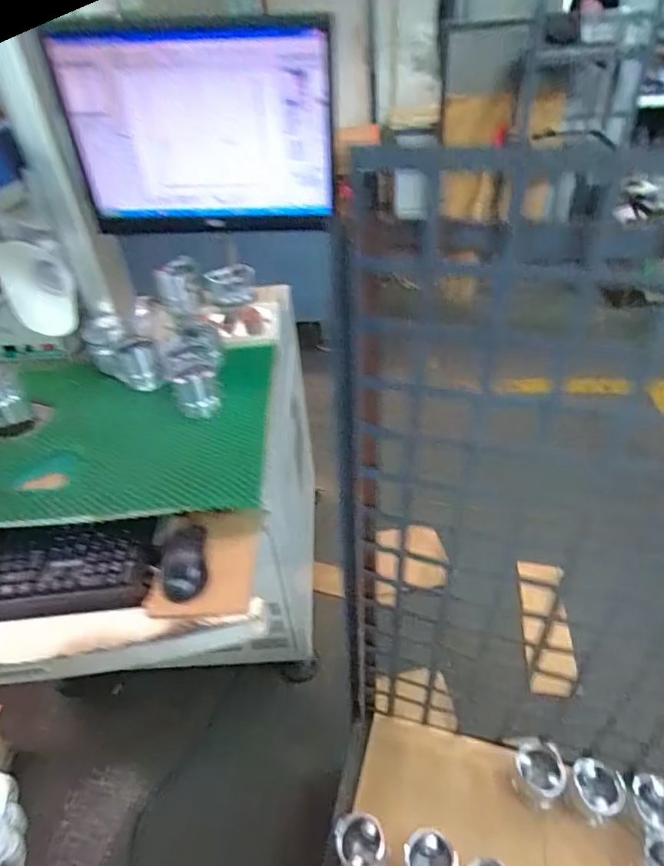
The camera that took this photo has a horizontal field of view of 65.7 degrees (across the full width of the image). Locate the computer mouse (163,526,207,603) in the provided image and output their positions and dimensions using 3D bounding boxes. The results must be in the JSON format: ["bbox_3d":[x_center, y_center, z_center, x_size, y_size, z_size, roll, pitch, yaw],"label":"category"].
[{"bbox_3d":[-0.203,0.174,0.706,0.058,0.032,0.114,-9,38,-6],"label":"computer mouse"}]

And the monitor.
[{"bbox_3d":[-0.208,-0.481,0.847,0.428,0.286,0.094,-3,37,2],"label":"monitor"}]

